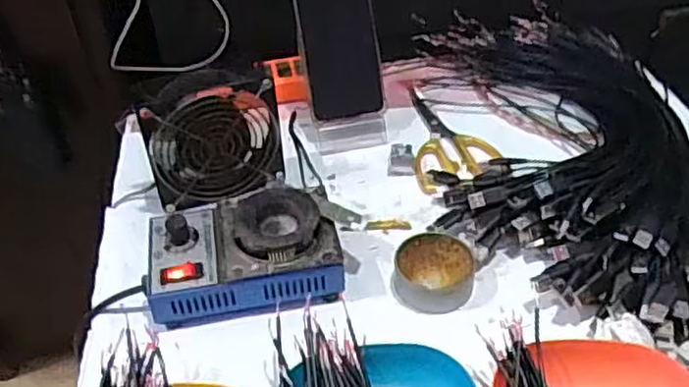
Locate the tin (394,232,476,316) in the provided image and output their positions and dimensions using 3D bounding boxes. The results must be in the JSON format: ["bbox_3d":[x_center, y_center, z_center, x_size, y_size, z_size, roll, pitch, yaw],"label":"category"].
[{"bbox_3d":[0.074,0.064,0.561,0.063,0.025,0.062,-2,43,1],"label":"tin"}]

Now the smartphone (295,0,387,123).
[{"bbox_3d":[-0.005,-0.159,0.697,0.078,0.164,0.012,-11,11,-8],"label":"smartphone"}]

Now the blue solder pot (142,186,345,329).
[{"bbox_3d":[-0.081,0.044,0.557,0.151,0.056,0.104,-9,43,-6],"label":"blue solder pot"}]

